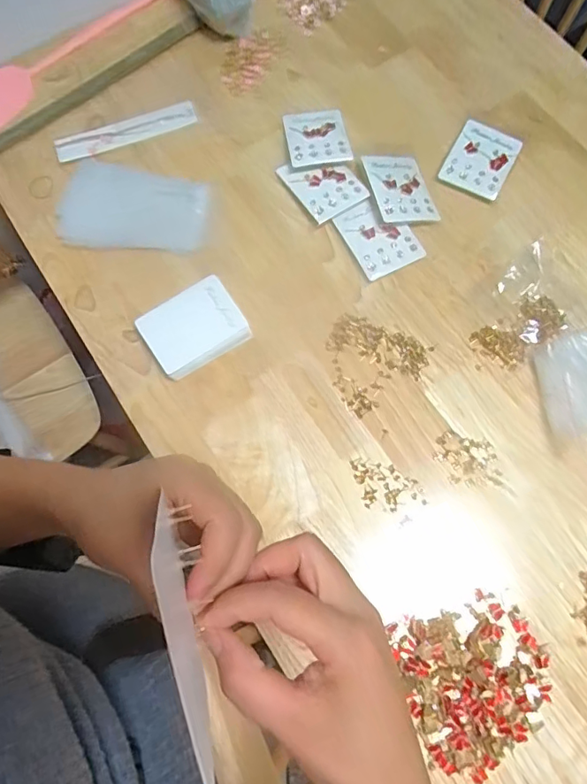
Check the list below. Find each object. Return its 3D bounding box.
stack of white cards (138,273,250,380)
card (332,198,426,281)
[{"bbox_3d":[-0.116,-0.075,0.582,0.108,0.035,0.083,-31,75,-9],"label":"stack of white cards"},{"bbox_3d":[0.106,-0.196,0.632,0.080,0.010,0.102,-27,73,-6],"label":"card"}]

